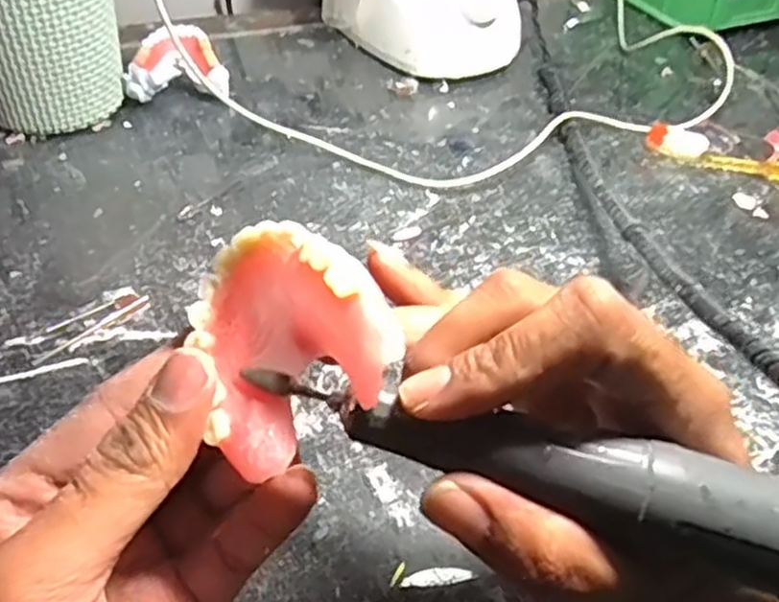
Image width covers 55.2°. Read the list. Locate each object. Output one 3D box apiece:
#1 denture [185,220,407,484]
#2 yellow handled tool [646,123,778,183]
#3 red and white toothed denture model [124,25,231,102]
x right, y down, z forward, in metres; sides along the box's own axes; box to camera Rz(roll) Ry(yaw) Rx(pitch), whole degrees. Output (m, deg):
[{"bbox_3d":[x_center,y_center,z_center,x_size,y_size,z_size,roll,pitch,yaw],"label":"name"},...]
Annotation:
[{"bbox_3d":[-0.025,0.009,0.191,0.022,0.052,0.058,17,36,-57],"label":"denture"},{"bbox_3d":[0.261,-0.081,0.480,0.187,0.016,0.018,21,46,13],"label":"yellow handled tool"},{"bbox_3d":[-0.138,-0.152,0.490,0.064,0.036,0.051,-2,45,-9],"label":"red and white toothed denture model"}]

